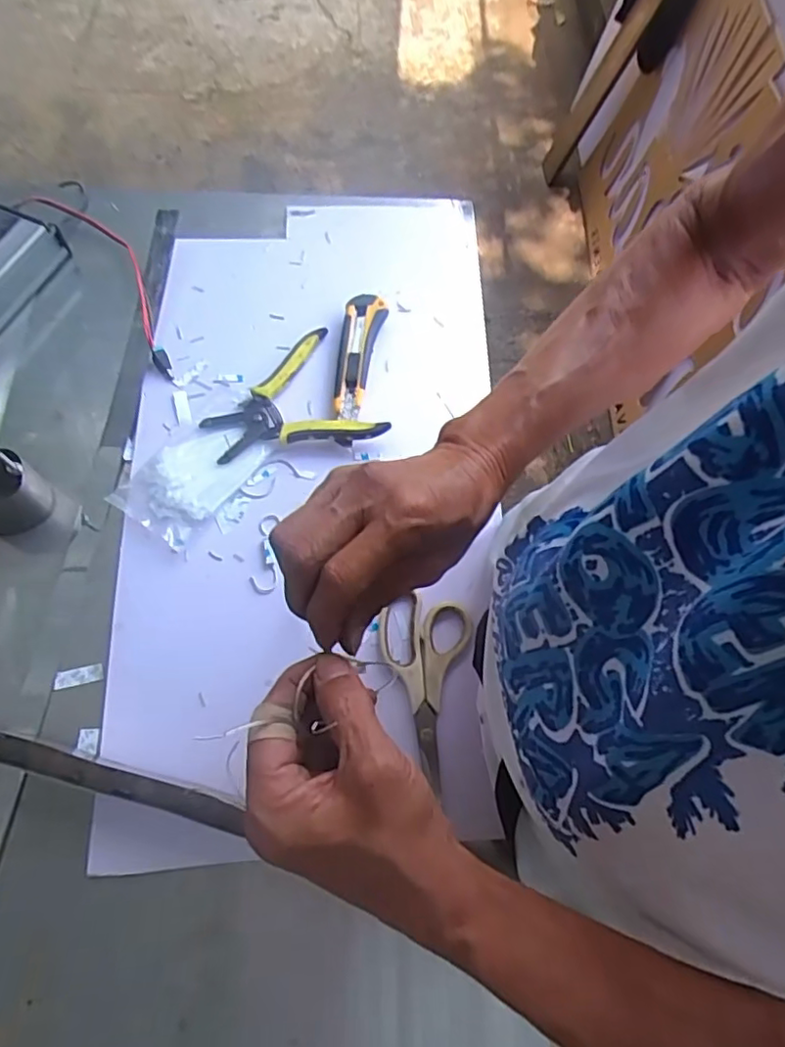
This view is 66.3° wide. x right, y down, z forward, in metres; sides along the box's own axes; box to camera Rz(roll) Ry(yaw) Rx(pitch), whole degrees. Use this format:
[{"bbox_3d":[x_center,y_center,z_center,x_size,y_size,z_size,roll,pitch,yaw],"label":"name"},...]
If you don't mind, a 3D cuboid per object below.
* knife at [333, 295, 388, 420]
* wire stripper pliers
[{"bbox_3d":[-0.037,-0.165,0.592,0.040,0.020,0.138,10,67,4],"label":"knife"},{"bbox_3d":[-0.100,-0.106,0.568,0.148,0.017,0.137,-31,70,-12],"label":"wire stripper pliers"}]

